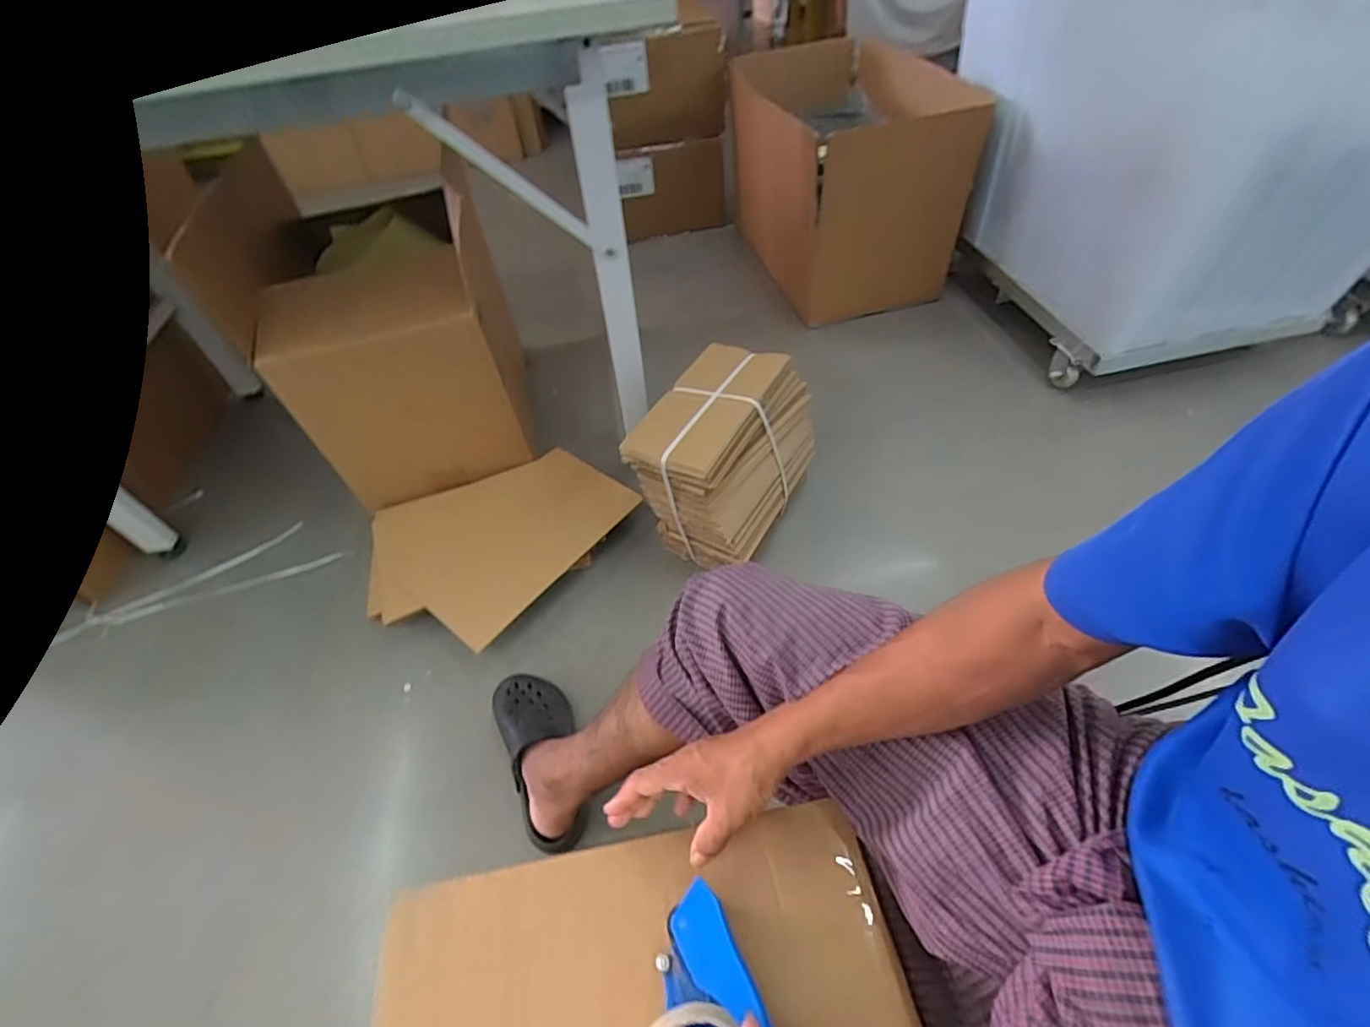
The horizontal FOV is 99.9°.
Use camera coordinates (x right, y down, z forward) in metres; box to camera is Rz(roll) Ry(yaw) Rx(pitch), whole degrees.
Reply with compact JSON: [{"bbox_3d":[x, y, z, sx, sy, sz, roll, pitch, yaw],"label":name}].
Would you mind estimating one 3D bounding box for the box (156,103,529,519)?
[{"bbox_3d":[-0.537,-0.364,1.108,0.365,0.468,0.477,-17,51,-8],"label":"box"}]

